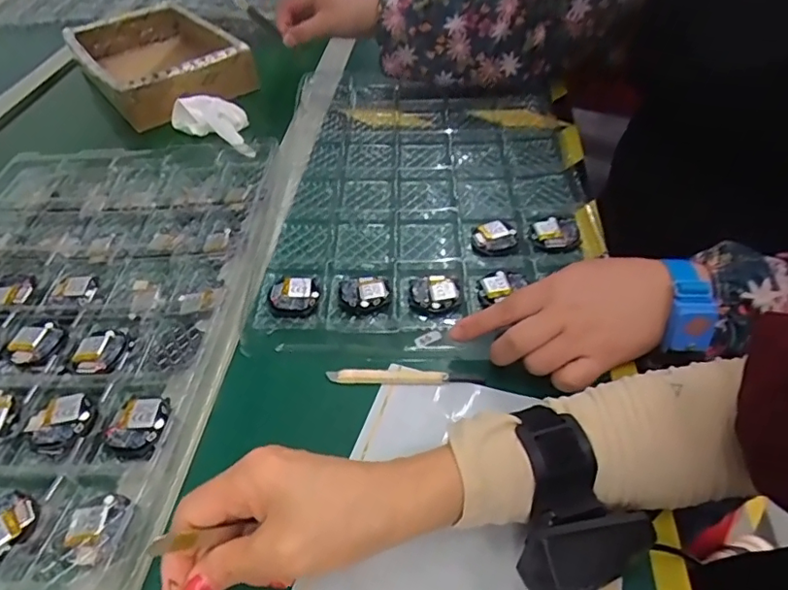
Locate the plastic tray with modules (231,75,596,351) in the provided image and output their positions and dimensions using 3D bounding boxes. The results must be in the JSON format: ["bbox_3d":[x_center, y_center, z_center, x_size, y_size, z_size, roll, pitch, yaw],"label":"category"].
[{"bbox_3d":[0.036,-0.111,0.555,0.305,0.022,0.427,1,46,5],"label":"plastic tray with modules"}]

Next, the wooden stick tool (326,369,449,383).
[{"bbox_3d":[-0.005,0.058,0.399,0.087,0.004,0.009,0,46,4],"label":"wooden stick tool"}]

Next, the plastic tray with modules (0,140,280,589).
[{"bbox_3d":[-0.284,0.007,0.442,0.302,0.028,0.445,0,46,4],"label":"plastic tray with modules"}]

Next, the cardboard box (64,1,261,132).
[{"bbox_3d":[-0.327,-0.323,0.780,0.188,0.080,0.279,-30,49,-22],"label":"cardboard box"}]

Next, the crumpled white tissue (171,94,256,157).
[{"bbox_3d":[-0.209,-0.210,0.662,0.135,0.031,0.052,27,53,27],"label":"crumpled white tissue"}]

